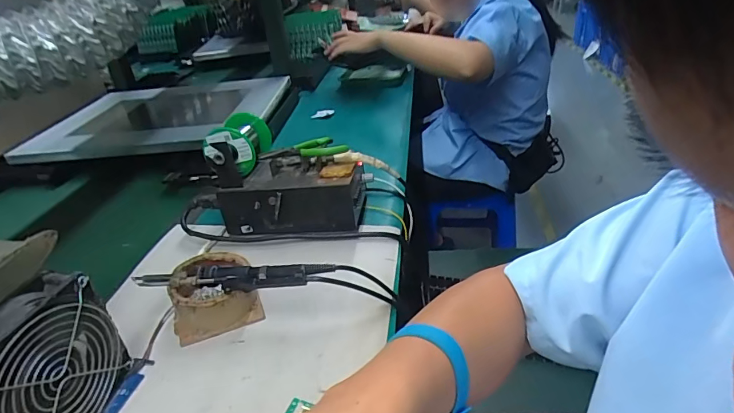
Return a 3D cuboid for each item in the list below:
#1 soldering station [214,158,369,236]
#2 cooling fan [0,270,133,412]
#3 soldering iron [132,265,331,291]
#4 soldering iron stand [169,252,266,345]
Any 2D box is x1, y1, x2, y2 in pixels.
[{"bbox_3d":[-0.100,-0.013,0.596,0.182,0.082,0.088,-3,32,3],"label":"soldering station"},{"bbox_3d":[-0.258,0.135,0.344,0.047,0.121,0.125,3,33,12],"label":"cooling fan"},{"bbox_3d":[-0.136,0.072,0.441,0.202,0.018,0.022,-2,32,5],"label":"soldering iron"},{"bbox_3d":[-0.167,0.090,0.473,0.089,0.050,0.087,-16,34,-16],"label":"soldering iron stand"}]

